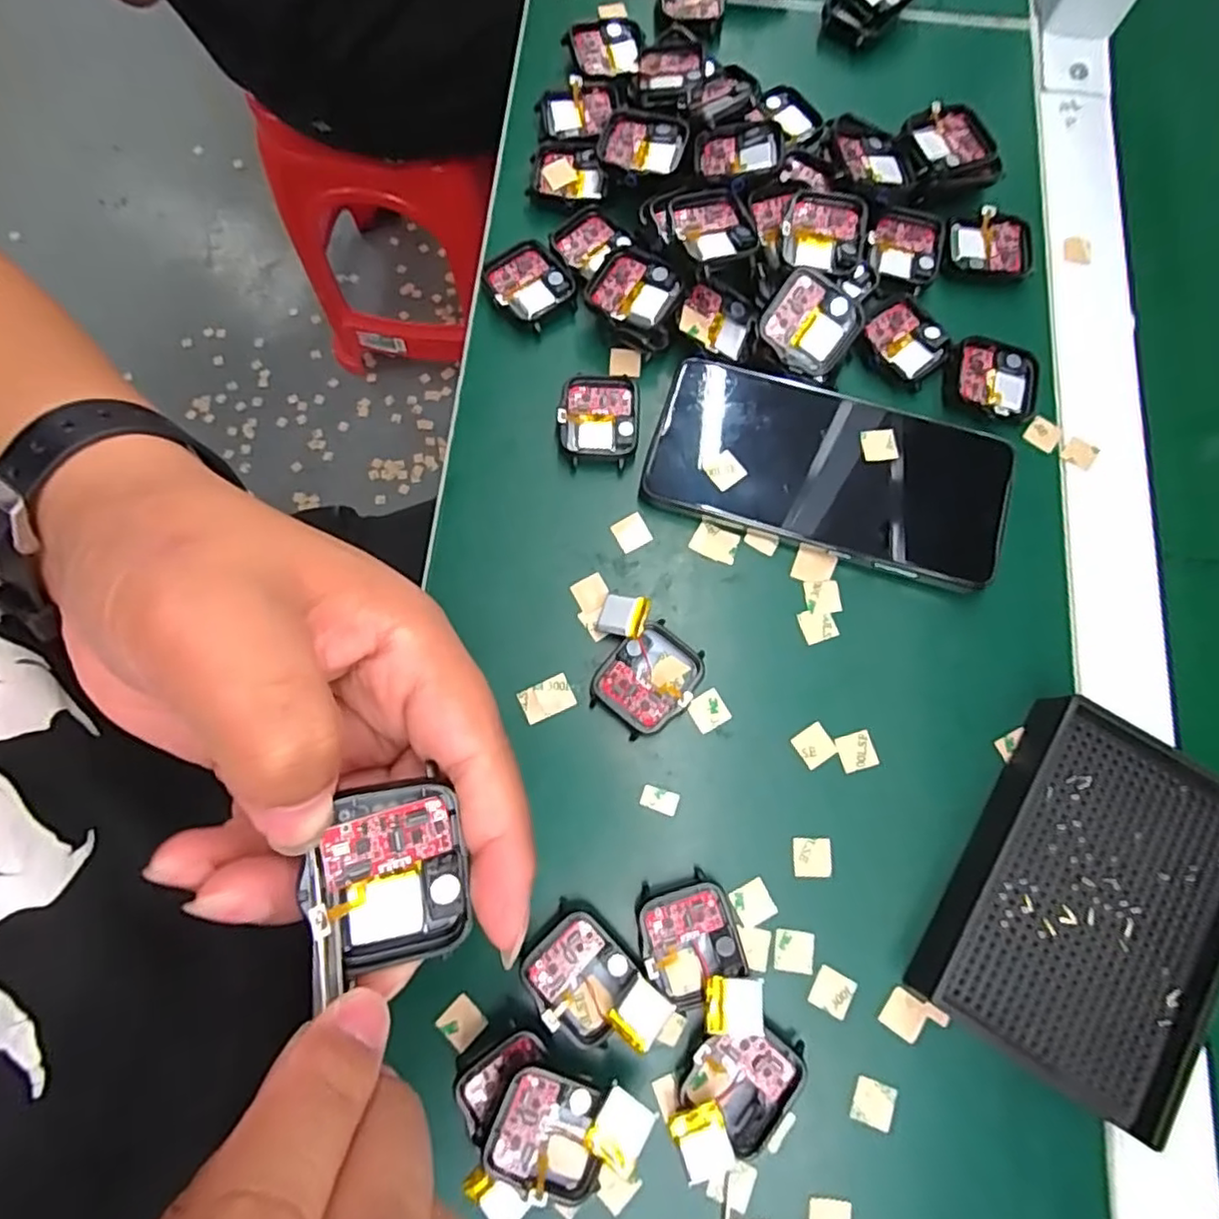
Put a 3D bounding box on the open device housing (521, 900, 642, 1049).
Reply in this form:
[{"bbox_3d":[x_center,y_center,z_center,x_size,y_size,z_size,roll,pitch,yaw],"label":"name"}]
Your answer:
[{"bbox_3d":[-0.011,0.145,0.260,0.042,0.016,0.038,43,81,9],"label":"open device housing"}]

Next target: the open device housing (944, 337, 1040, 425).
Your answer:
[{"bbox_3d":[0.188,-0.112,0.322,0.045,0.007,0.040,7,77,2],"label":"open device housing"}]

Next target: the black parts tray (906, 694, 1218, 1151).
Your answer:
[{"bbox_3d":[0.195,0.117,0.263,0.095,0.021,0.135,32,79,7],"label":"black parts tray"}]

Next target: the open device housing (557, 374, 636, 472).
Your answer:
[{"bbox_3d":[-0.005,-0.092,0.319,0.037,0.011,0.044,1,77,1],"label":"open device housing"}]

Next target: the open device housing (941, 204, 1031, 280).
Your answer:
[{"bbox_3d":[0.196,-0.189,0.341,0.043,0.005,0.038,8,77,2],"label":"open device housing"}]

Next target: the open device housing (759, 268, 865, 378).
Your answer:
[{"bbox_3d":[0.096,-0.135,0.311,0.042,0.006,0.039,31,113,-11],"label":"open device housing"}]

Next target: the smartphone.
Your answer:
[{"bbox_3d":[0.101,-0.066,0.311,0.159,0.014,0.079,15,78,4],"label":"smartphone"}]

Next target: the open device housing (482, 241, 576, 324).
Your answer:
[{"bbox_3d":[-0.041,-0.166,0.338,0.038,0.011,0.041,-35,79,-7],"label":"open device housing"}]

